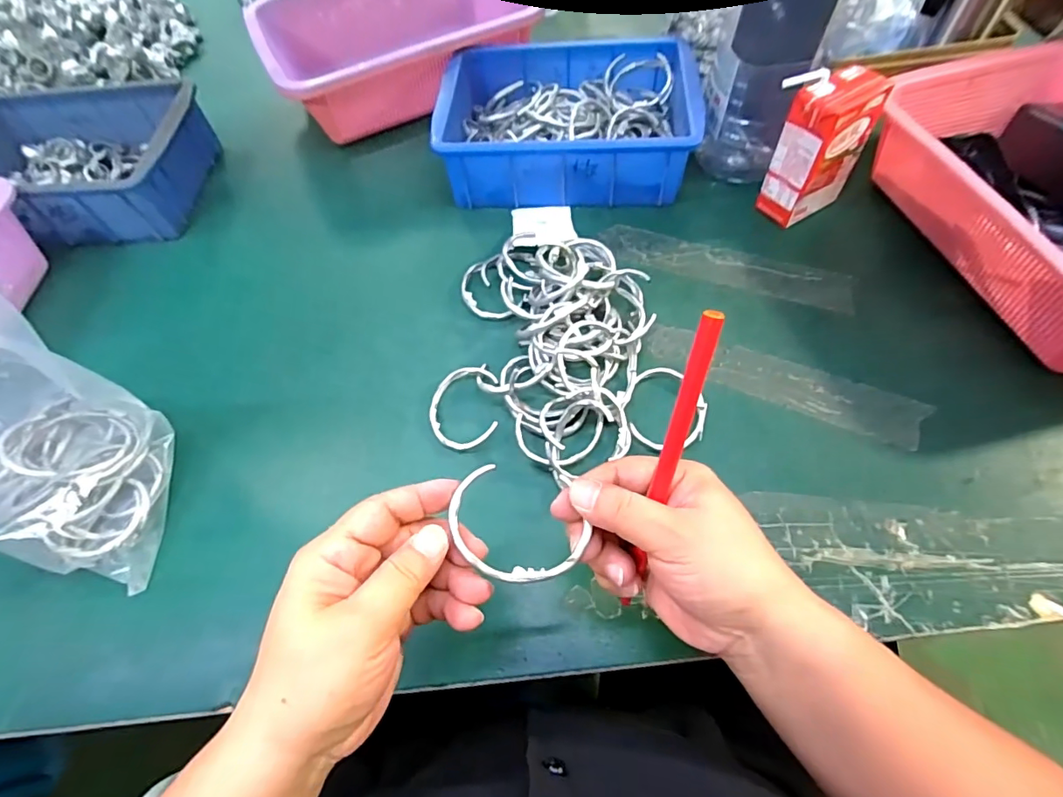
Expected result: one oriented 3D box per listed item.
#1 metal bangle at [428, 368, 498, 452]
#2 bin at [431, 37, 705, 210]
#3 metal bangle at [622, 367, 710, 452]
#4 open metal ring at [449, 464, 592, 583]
[{"bbox_3d":[-0.051,0.008,0.382,0.052,0.012,0.065,-8,63,9],"label":"metal bangle"},{"bbox_3d":[0.036,-0.282,0.501,0.242,0.063,0.172,2,61,4],"label":"bin"},{"bbox_3d":[0.100,0.006,0.374,0.059,0.008,0.065,-15,61,-5],"label":"metal bangle"},{"bbox_3d":[-0.006,0.060,0.240,0.066,0.008,0.053,6,65,6],"label":"open metal ring"}]

